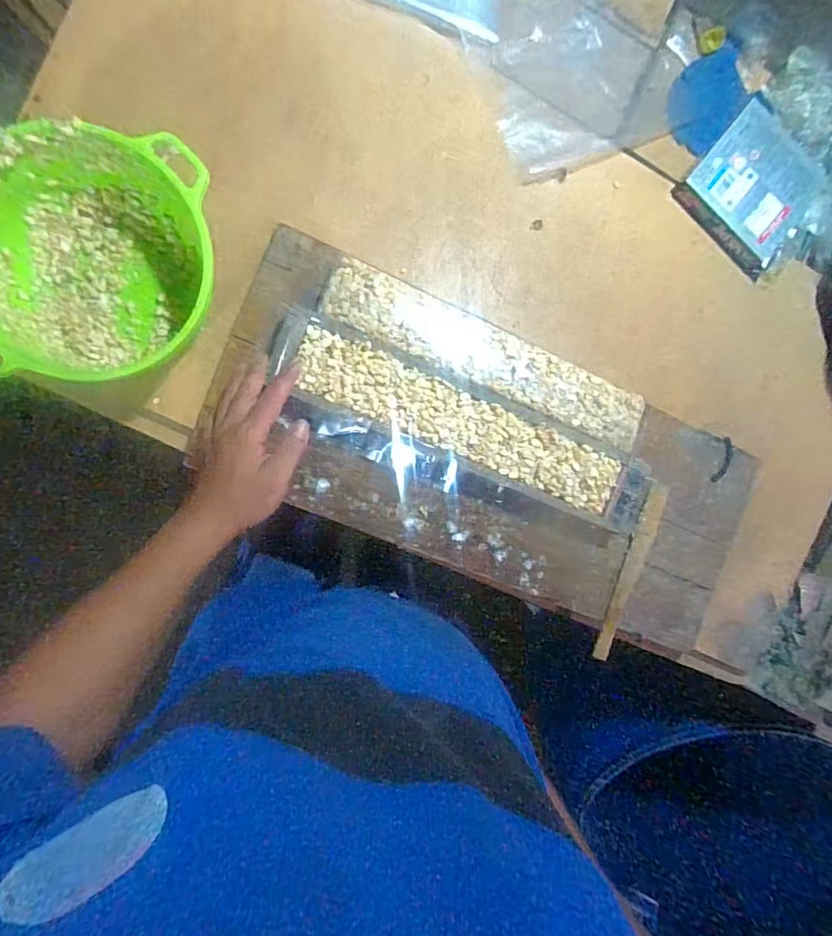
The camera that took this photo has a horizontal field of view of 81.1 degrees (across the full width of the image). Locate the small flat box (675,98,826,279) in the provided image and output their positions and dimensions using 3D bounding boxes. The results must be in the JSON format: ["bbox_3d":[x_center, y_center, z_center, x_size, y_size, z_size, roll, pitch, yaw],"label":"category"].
[{"bbox_3d":[0.415,-0.342,0.592,0.154,0.031,0.152,38,87,-7],"label":"small flat box"}]

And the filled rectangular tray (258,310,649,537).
[{"bbox_3d":[0.058,-0.028,0.534,0.442,0.033,0.109,22,89,-9],"label":"filled rectangular tray"}]

